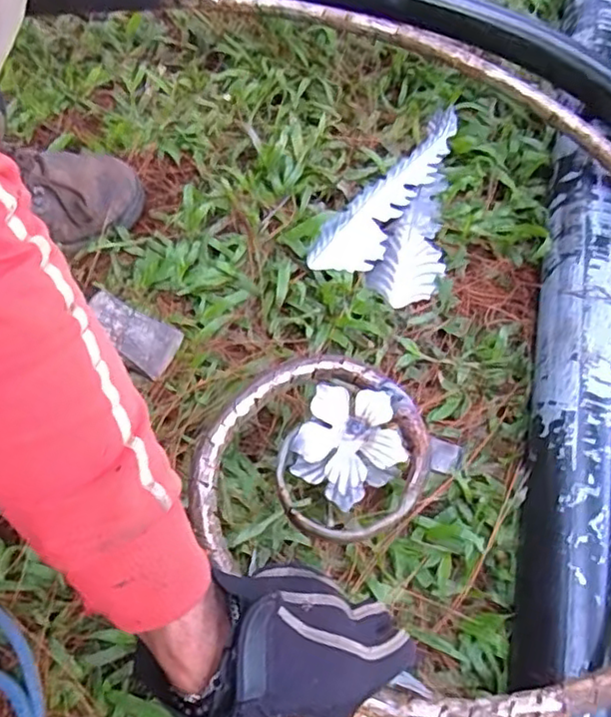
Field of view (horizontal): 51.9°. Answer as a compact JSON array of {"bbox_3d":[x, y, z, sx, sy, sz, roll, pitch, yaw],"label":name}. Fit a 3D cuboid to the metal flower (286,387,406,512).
[{"bbox_3d":[0.034,0.067,0.479,0.080,0.043,0.085,0,66,0],"label":"metal flower"}]

